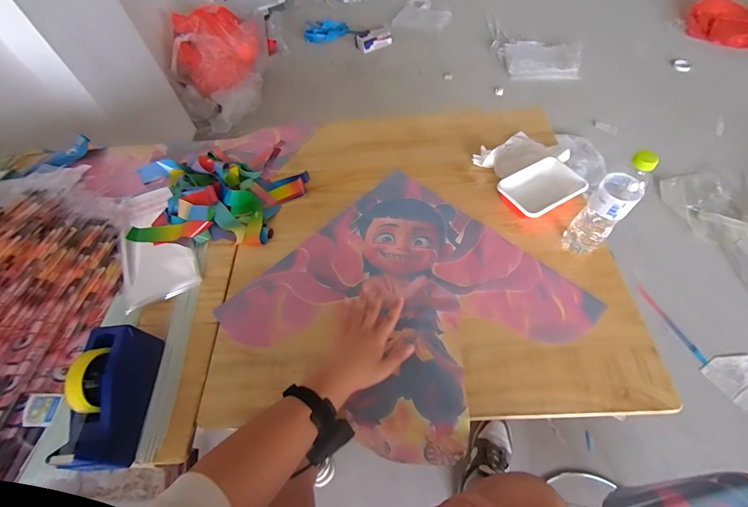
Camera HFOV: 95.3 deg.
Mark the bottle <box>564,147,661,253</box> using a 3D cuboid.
[{"bbox_3d":[0.434,-0.088,0.635,0.065,0.242,0.074,36,67,24],"label":"bottle"}]

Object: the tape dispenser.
[{"bbox_3d":[-0.437,0.231,0.559,0.070,0.117,0.210,-5,57,2],"label":"tape dispenser"}]

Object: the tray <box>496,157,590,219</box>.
[{"bbox_3d":[0.387,-0.148,0.784,0.172,0.049,0.131,-26,59,-12],"label":"tray"}]

